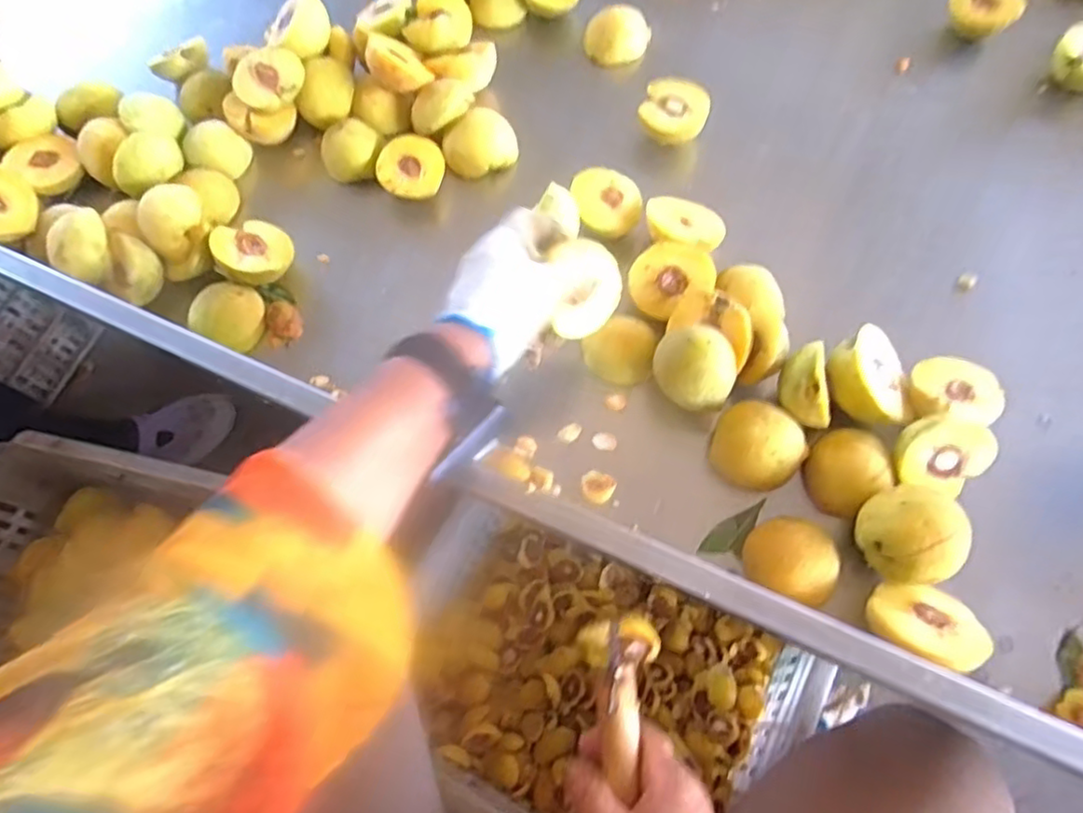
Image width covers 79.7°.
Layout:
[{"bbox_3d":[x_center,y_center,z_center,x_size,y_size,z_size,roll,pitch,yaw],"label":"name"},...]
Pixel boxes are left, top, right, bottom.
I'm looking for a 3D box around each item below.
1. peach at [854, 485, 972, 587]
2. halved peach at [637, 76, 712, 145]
[{"bbox_3d":[0.240,0.085,0.422,0.058,0.048,0.058,6,66,5],"label":"peach"},{"bbox_3d":[0.124,-0.271,0.609,0.060,0.040,0.065,-1,66,2],"label":"halved peach"}]

